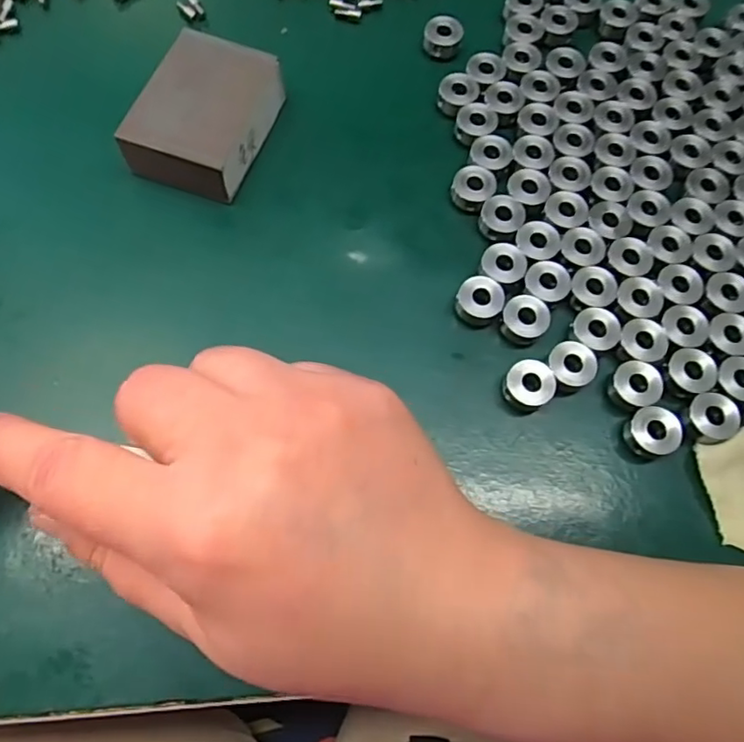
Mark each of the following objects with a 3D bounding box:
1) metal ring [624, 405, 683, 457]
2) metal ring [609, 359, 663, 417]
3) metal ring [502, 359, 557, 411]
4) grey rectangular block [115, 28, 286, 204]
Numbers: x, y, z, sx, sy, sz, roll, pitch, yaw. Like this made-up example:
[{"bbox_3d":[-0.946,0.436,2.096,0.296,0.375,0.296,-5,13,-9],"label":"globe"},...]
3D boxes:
[{"bbox_3d":[0.112,0.024,0.235,0.018,0.014,0.019,1,71,-3],"label":"metal ring"},{"bbox_3d":[0.108,0.006,0.242,0.019,0.011,0.019,1,71,-3],"label":"metal ring"},{"bbox_3d":[0.064,0.006,0.241,0.019,0.012,0.020,1,71,-3],"label":"metal ring"},{"bbox_3d":[-0.077,-0.116,0.271,0.050,0.028,0.071,18,71,3],"label":"grey rectangular block"}]

